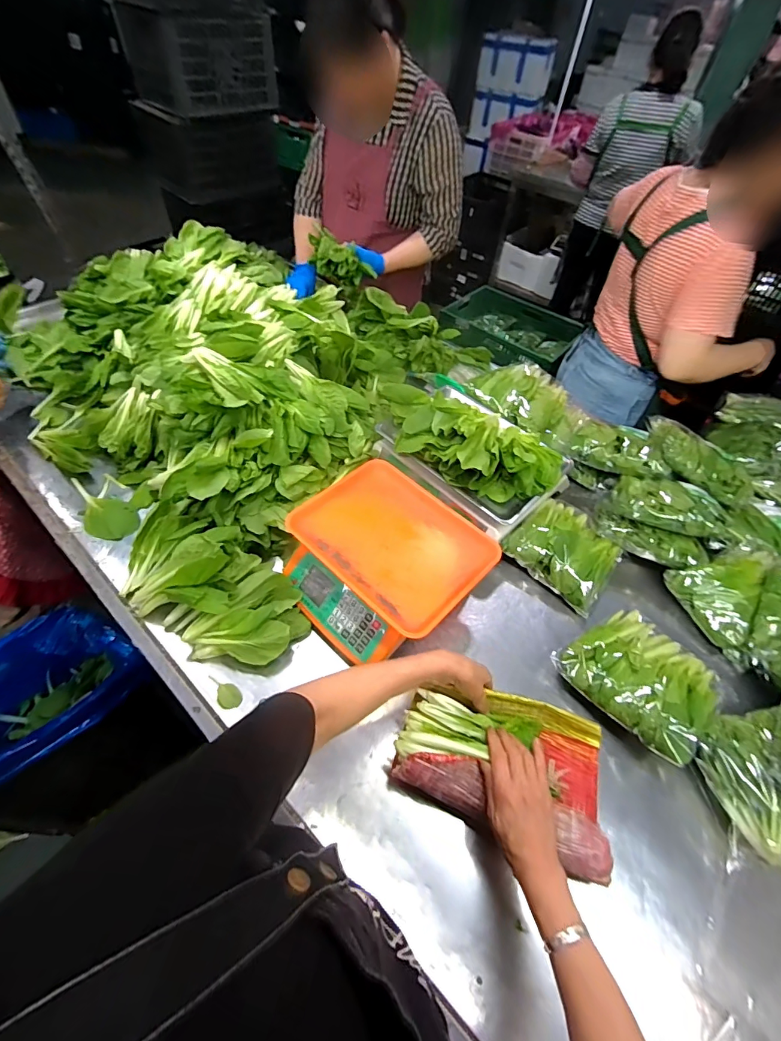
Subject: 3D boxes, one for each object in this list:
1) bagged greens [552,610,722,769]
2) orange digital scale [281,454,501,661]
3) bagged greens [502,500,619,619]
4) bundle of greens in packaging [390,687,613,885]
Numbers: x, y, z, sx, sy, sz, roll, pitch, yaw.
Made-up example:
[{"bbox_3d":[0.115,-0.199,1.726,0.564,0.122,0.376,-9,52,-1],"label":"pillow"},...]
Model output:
[{"bbox_3d":[0.392,0.231,0.658,0.191,0.060,0.196,-28,60,-24],"label":"bagged greens"},{"bbox_3d":[-0.014,0.066,0.733,0.300,0.104,0.288,38,58,21],"label":"orange digital scale"},{"bbox_3d":[0.336,0.053,0.817,0.181,0.051,0.172,38,58,22],"label":"bagged greens"},{"bbox_3d":[0.154,0.311,0.575,0.275,0.073,0.174,21,53,11],"label":"bundle of greens in packaging"}]

